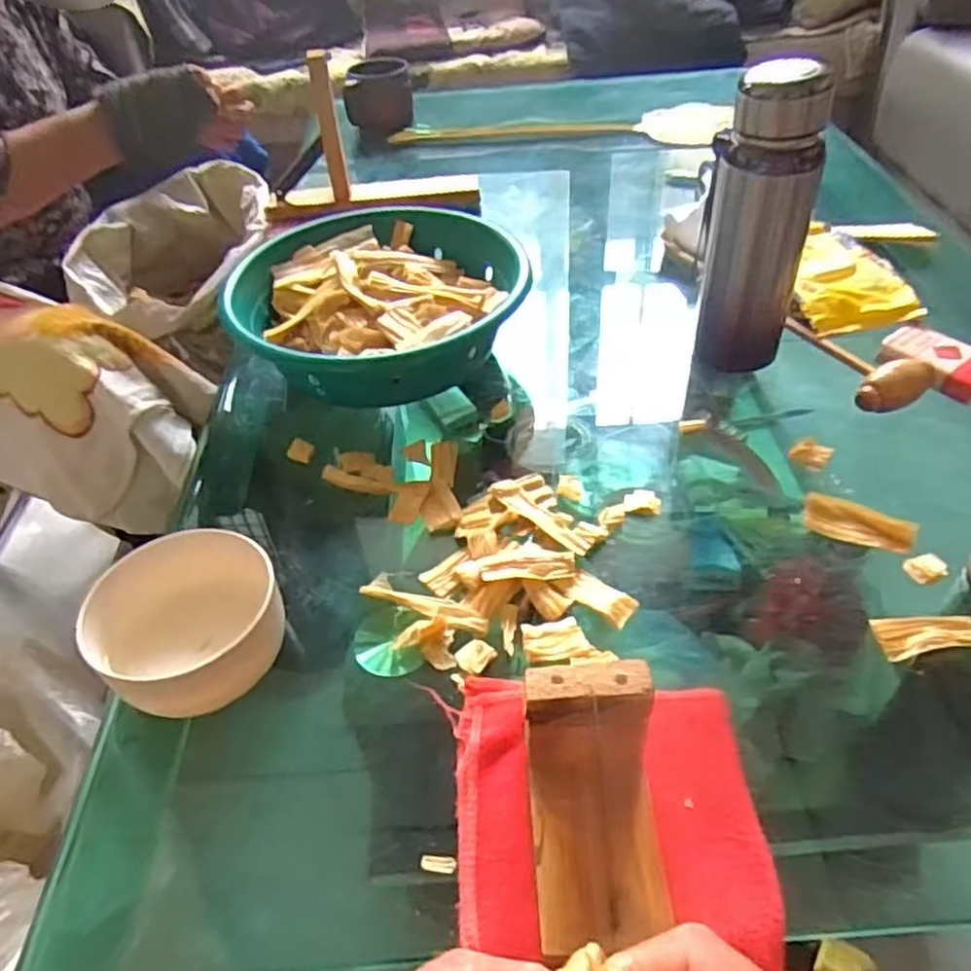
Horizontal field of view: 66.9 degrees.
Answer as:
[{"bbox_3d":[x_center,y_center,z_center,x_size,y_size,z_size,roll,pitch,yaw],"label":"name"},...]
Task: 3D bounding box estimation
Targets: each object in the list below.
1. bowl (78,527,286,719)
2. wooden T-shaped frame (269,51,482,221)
[{"bbox_3d":[-0.182,0.085,0.453,0.098,0.055,0.110,25,53,26],"label":"bowl"},{"bbox_3d":[-0.150,-0.422,0.915,0.275,0.186,0.067,2,46,7],"label":"wooden T-shaped frame"}]

